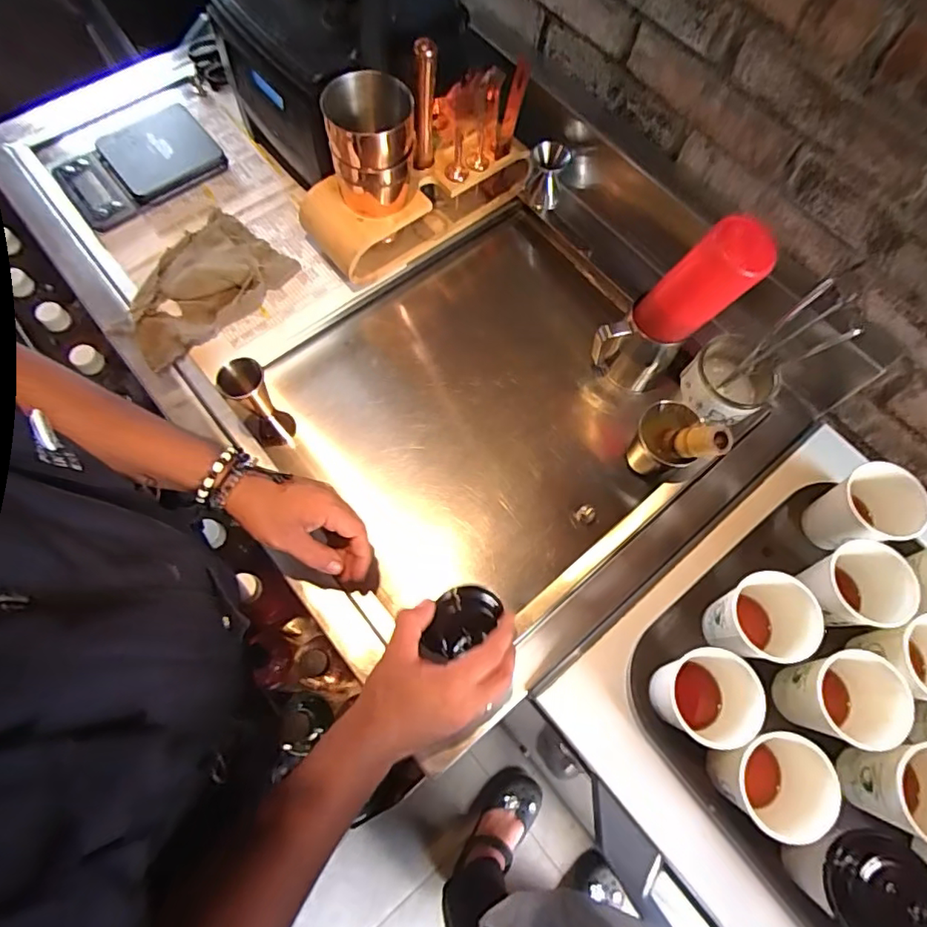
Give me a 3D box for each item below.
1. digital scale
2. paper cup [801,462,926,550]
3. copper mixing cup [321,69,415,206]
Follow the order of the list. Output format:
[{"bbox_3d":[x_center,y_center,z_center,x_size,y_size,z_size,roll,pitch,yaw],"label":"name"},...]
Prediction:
[{"bbox_3d":[-0.418,-0.387,0.733,0.189,0.024,0.120,-33,74,-14],"label":"digital scale"},{"bbox_3d":[0.390,0.048,0.562,0.075,0.084,0.070,1,69,-2],"label":"paper cup"},{"bbox_3d":[-0.099,-0.343,0.610,0.087,0.111,0.088,1,69,-2],"label":"copper mixing cup"}]

